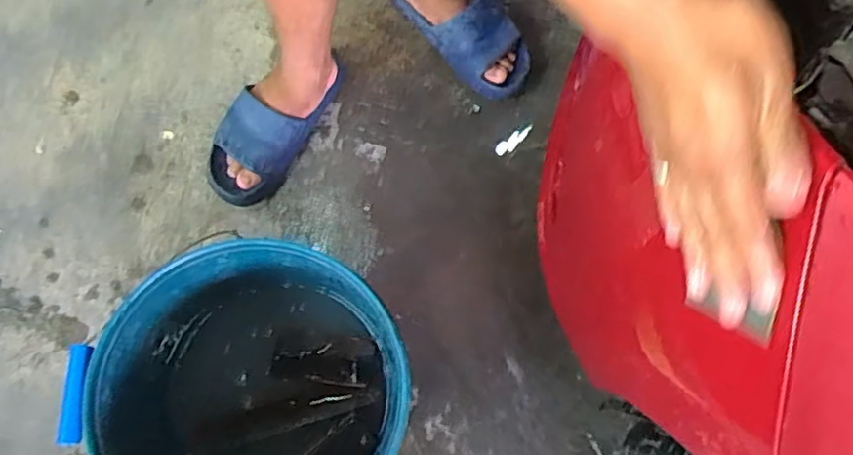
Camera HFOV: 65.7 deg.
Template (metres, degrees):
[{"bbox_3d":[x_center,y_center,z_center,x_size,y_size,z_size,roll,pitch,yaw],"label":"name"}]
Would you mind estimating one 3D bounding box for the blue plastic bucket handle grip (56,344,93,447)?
[{"bbox_3d":[-0.343,0.162,0.642,0.017,0.016,0.095,2,76,-2],"label":"blue plastic bucket handle grip"}]

